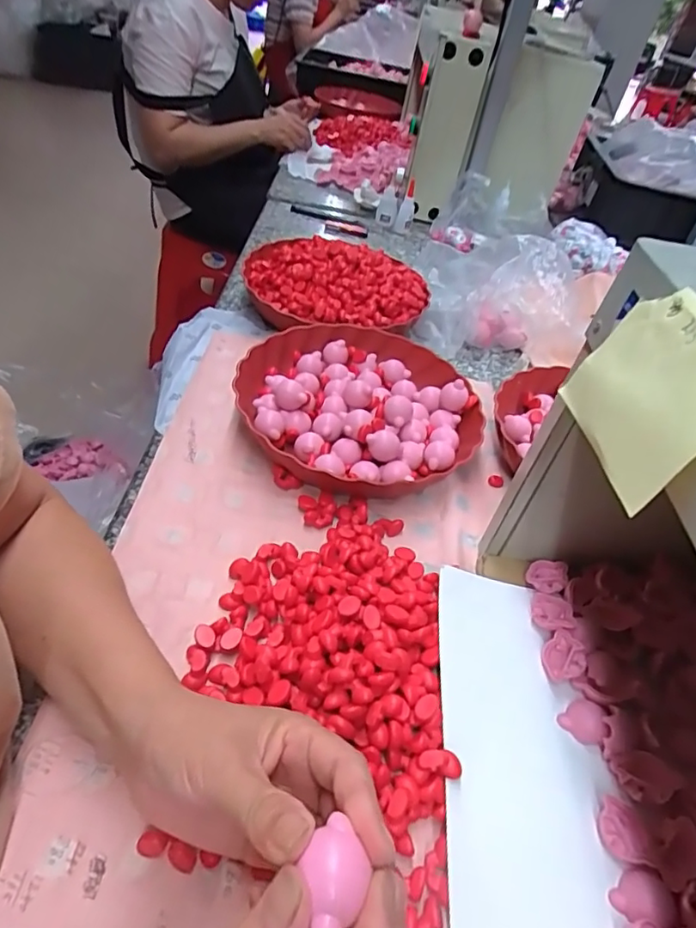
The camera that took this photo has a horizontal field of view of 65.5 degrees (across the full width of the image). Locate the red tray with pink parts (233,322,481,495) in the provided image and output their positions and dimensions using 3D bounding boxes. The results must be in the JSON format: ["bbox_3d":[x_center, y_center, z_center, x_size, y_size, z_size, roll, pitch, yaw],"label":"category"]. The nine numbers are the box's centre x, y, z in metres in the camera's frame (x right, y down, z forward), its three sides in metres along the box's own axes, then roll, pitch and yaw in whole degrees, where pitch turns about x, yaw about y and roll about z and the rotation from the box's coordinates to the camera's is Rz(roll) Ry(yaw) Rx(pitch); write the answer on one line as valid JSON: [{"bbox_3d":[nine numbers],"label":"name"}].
[{"bbox_3d":[0.013,-0.061,0.547,0.226,0.041,0.232,-19,52,-29],"label":"red tray with pink parts"}]

